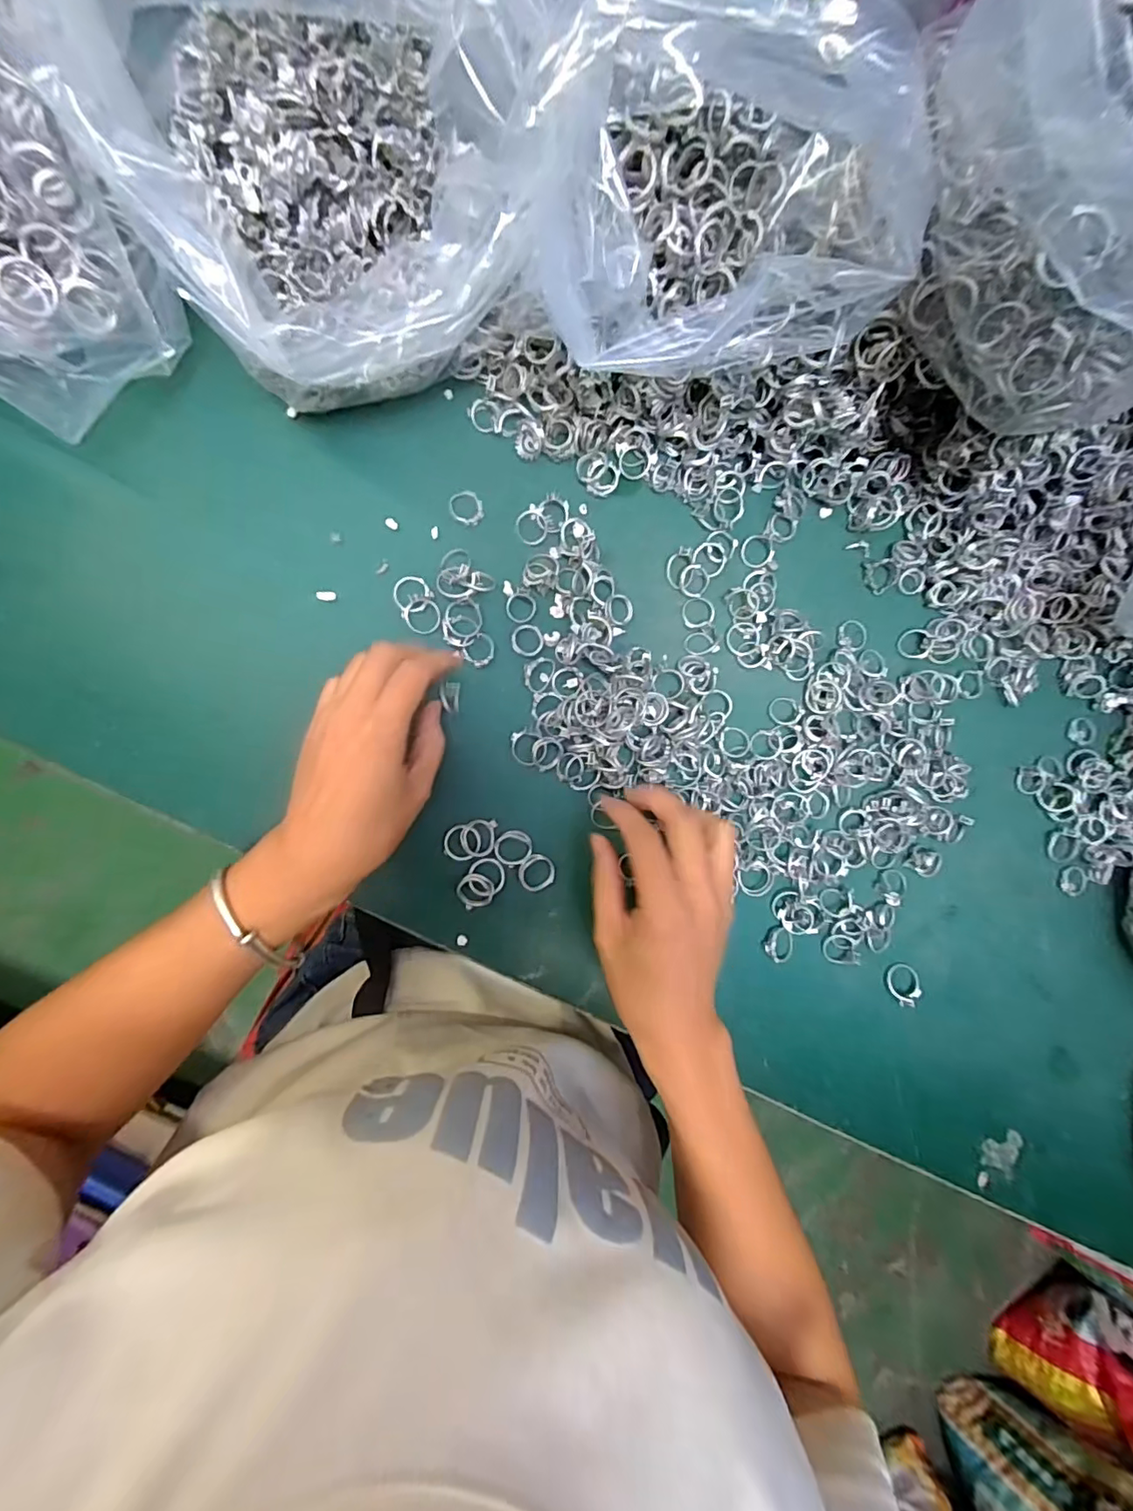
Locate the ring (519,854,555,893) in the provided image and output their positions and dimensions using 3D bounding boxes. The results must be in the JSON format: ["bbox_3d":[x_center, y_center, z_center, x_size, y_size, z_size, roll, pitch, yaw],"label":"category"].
[{"bbox_3d":[-0.018,0.073,0.342,0.022,0.009,0.023,0,90,-9],"label":"ring"}]

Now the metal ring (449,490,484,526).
[{"bbox_3d":[-0.061,-0.152,0.339,0.021,0.004,0.020,0,90,-9],"label":"metal ring"}]

